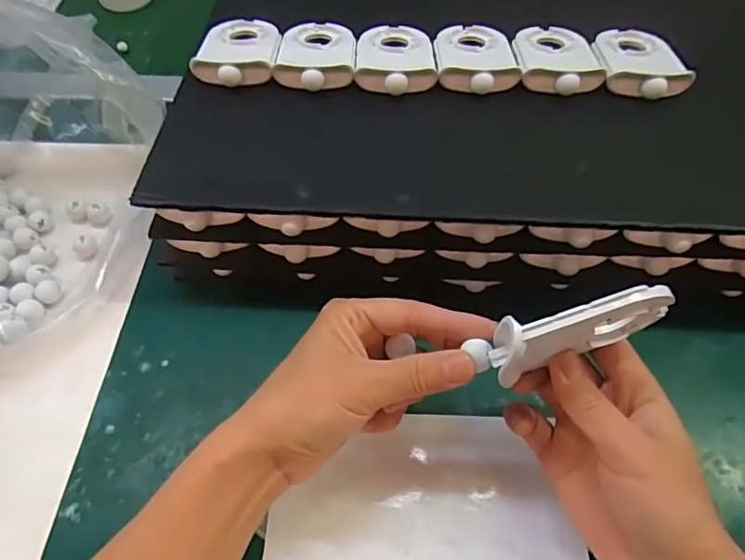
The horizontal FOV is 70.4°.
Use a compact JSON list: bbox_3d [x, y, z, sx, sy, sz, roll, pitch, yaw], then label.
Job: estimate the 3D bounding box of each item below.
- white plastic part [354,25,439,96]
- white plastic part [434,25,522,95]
[{"bbox_3d":[0.017,-0.169,0.391,0.057,0.012,0.083,1,55,0],"label":"white plastic part"},{"bbox_3d":[0.078,-0.168,0.394,0.058,0.020,0.083,0,55,0],"label":"white plastic part"}]

